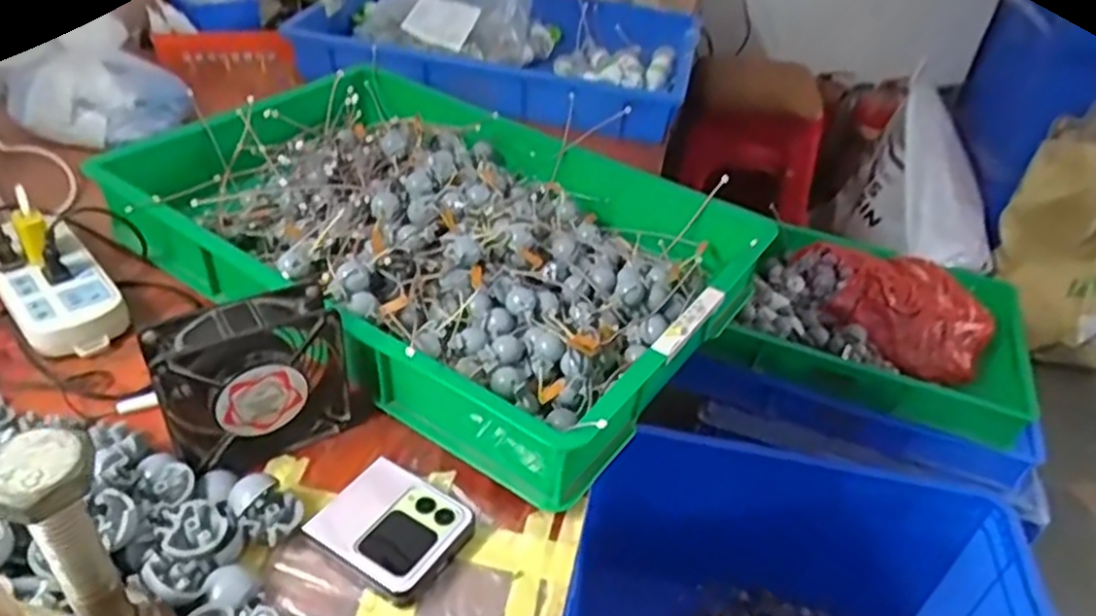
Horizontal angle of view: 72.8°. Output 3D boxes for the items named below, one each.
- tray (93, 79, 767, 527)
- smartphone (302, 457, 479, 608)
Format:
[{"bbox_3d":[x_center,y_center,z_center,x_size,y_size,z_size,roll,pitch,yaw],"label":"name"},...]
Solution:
[{"bbox_3d":[-0.118,-0.088,0.723,0.584,0.084,0.402,24,42,23],"label":"tray"},{"bbox_3d":[-0.104,0.146,0.493,0.087,0.024,0.079,27,43,26],"label":"smartphone"}]

